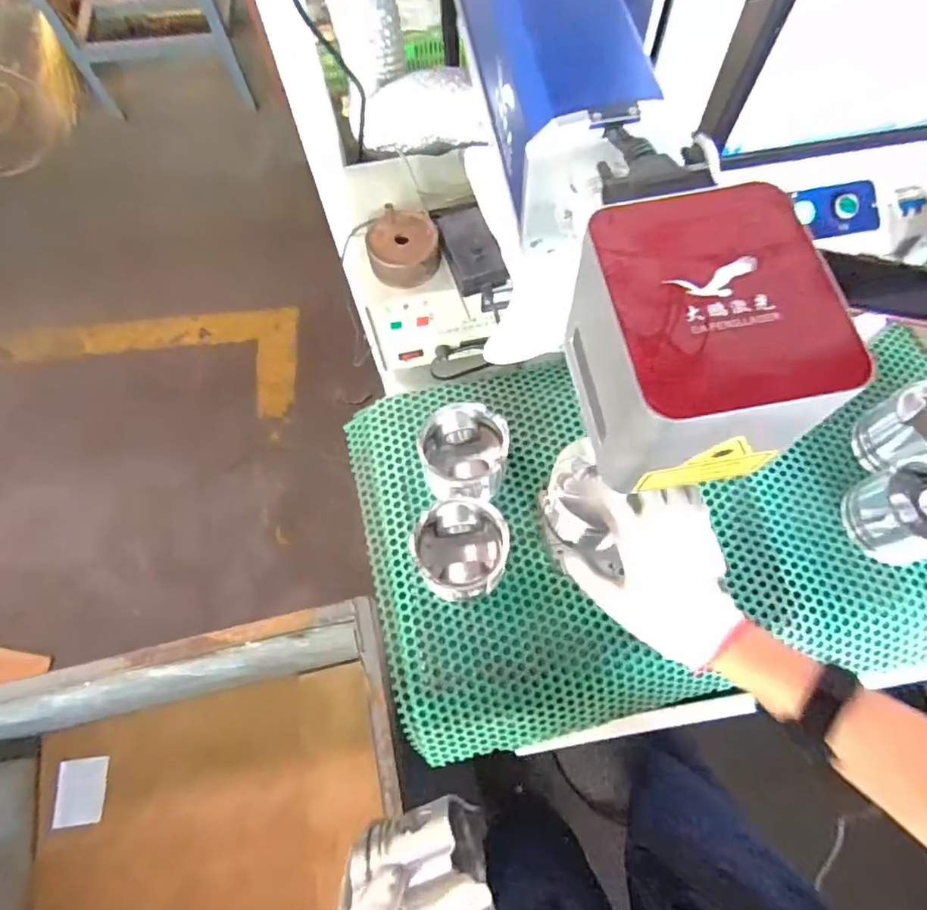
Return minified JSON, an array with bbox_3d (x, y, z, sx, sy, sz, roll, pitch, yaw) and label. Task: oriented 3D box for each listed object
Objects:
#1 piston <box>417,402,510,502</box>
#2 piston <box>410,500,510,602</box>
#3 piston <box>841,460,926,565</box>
[{"bbox_3d":[0.002,0.005,0.618,0.094,0.082,0.102,-1,67,2],"label":"piston"},{"bbox_3d":[-0.003,0.097,0.585,0.087,0.079,0.089,-1,67,2],"label":"piston"},{"bbox_3d":[0.461,0.059,0.593,0.097,0.075,0.092,-17,68,-5],"label":"piston"}]

